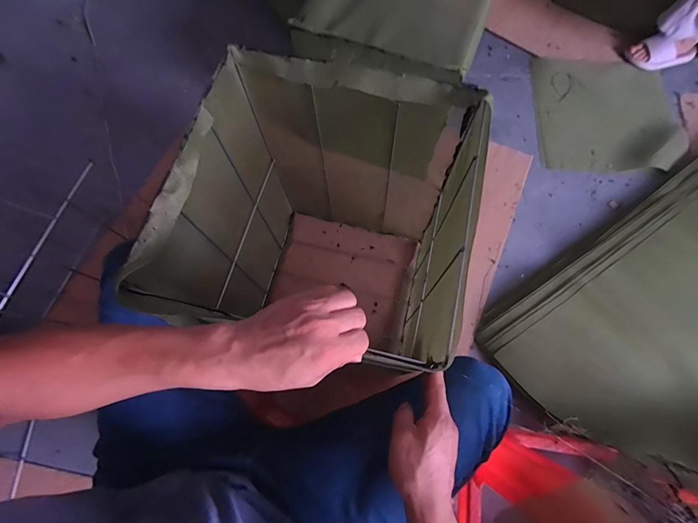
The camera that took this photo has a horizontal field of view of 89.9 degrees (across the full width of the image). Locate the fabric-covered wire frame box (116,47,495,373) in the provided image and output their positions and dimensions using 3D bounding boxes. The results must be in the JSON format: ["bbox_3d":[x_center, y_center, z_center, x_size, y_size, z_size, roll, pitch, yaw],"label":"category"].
[{"bbox_3d":[-0.047,-0.041,0.734,0.440,0.576,0.385,13,72,6],"label":"fabric-covered wire frame box"}]

